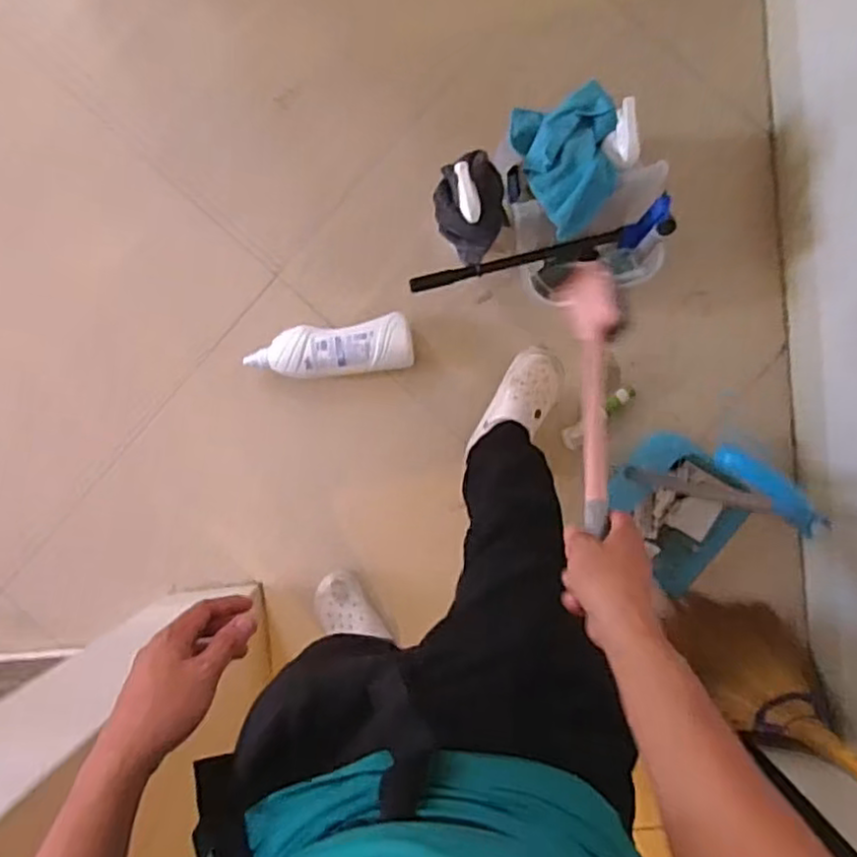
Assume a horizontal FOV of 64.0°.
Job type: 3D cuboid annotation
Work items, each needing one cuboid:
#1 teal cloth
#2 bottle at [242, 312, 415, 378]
[{"bbox_3d":[0.233,-0.435,1.109,0.155,0.112,0.221,-16,91,1],"label":"teal cloth"},{"bbox_3d":[-0.180,-0.146,1.260,0.311,0.070,0.102,-6,91,1],"label":"bottle"}]

